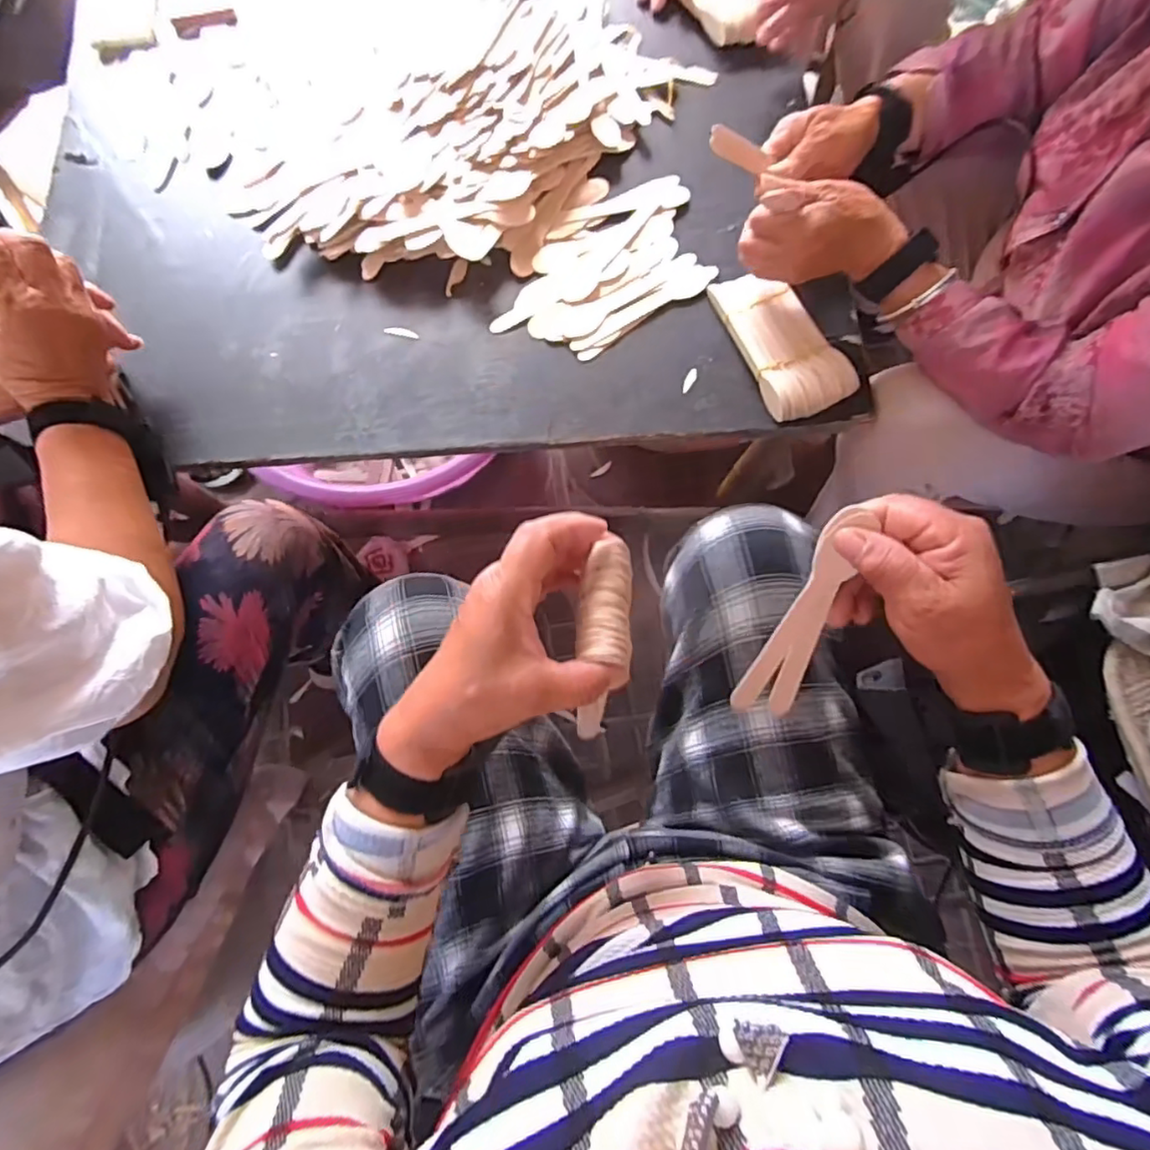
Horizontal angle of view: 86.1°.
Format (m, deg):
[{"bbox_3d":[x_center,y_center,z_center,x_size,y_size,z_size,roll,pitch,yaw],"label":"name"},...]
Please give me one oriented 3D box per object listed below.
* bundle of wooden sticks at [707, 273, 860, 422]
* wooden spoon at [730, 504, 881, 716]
[{"bbox_3d":[0.198,-0.224,0.581,0.082,0.032,0.158,-21,77,-5],"label":"bundle of wooden sticks"},{"bbox_3d":[0.135,0.032,0.374,0.039,0.144,0.011,12,35,3],"label":"wooden spoon"}]

